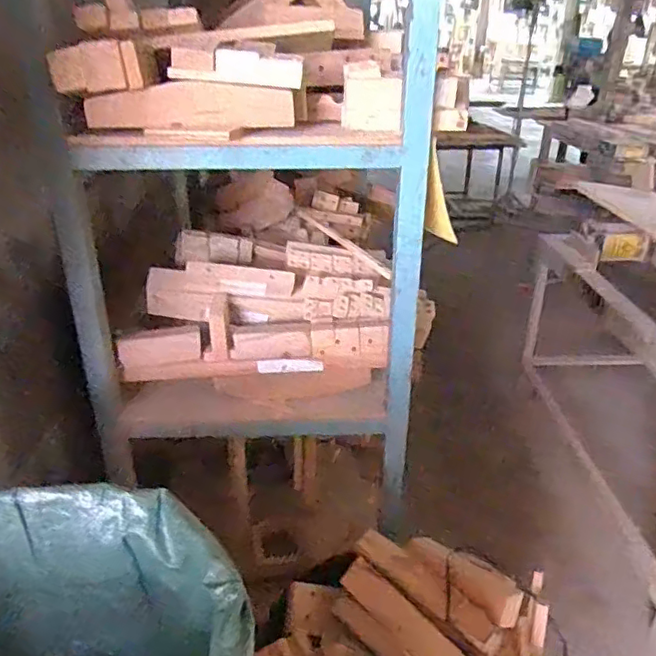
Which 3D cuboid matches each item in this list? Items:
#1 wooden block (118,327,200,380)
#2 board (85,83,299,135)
[{"bbox_3d":[-0.377,0.051,1.327,0.180,0.091,0.030,-11,3,-14],"label":"wooden block"},{"bbox_3d":[-0.233,-0.378,1.008,0.349,0.067,0.029,-2,27,-7],"label":"board"}]

